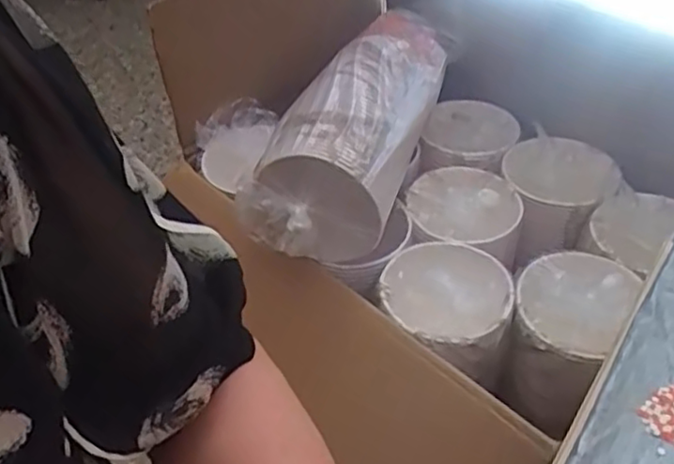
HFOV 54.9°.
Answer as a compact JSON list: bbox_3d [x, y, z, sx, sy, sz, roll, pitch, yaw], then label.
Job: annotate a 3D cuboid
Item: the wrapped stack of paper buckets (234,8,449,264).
[{"bbox_3d":[0.030,-0.118,0.832,0.149,0.157,0.339,19,59,22],"label":"wrapped stack of paper buckets"}]

